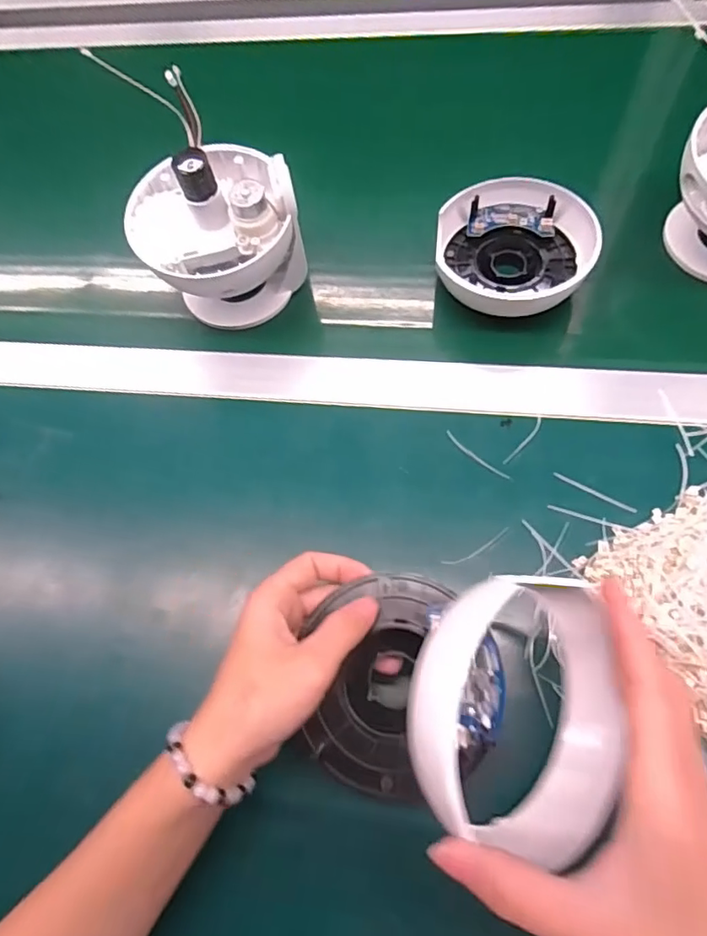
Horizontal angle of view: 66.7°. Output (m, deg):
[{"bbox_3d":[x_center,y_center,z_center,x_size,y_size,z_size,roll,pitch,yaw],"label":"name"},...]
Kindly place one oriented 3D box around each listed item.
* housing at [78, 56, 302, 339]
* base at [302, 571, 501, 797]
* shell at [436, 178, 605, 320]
[{"bbox_3d":[-0.105,-0.184,0.390,0.109,0.132,0.120,-27,67,-6],"label":"housing"},{"bbox_3d":[0.025,0.104,0.264,0.092,0.021,0.098,-2,60,3],"label":"base"},{"bbox_3d":[0.119,-0.162,0.405,0.108,0.052,0.094,2,67,7],"label":"shell"}]

